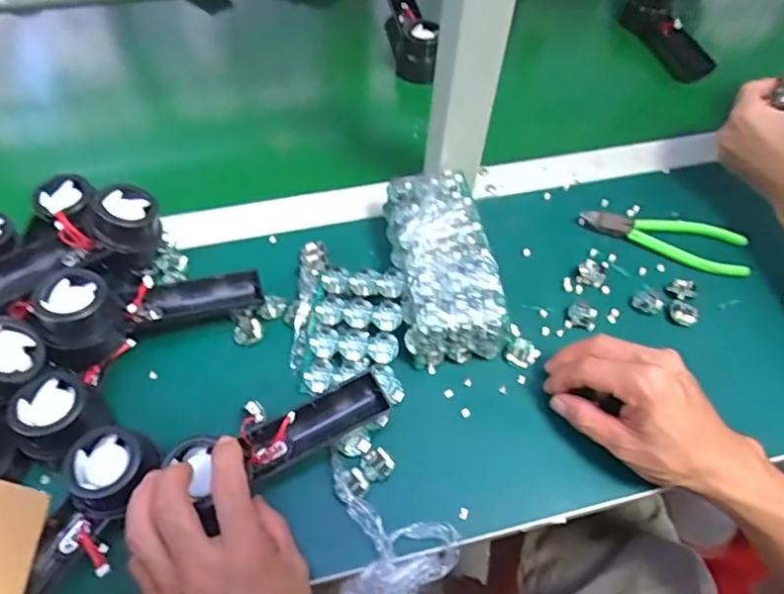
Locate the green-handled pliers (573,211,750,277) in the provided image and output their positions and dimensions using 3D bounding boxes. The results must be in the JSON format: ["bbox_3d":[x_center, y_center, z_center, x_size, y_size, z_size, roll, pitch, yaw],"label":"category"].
[{"bbox_3d":[0.264,-0.061,0.554,0.156,0.009,0.054,18,57,9],"label":"green-handled pliers"}]

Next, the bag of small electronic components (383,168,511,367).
[{"bbox_3d":[0.043,-0.029,0.496,0.080,0.052,0.165,-6,56,-7],"label":"bag of small electronic components"}]

